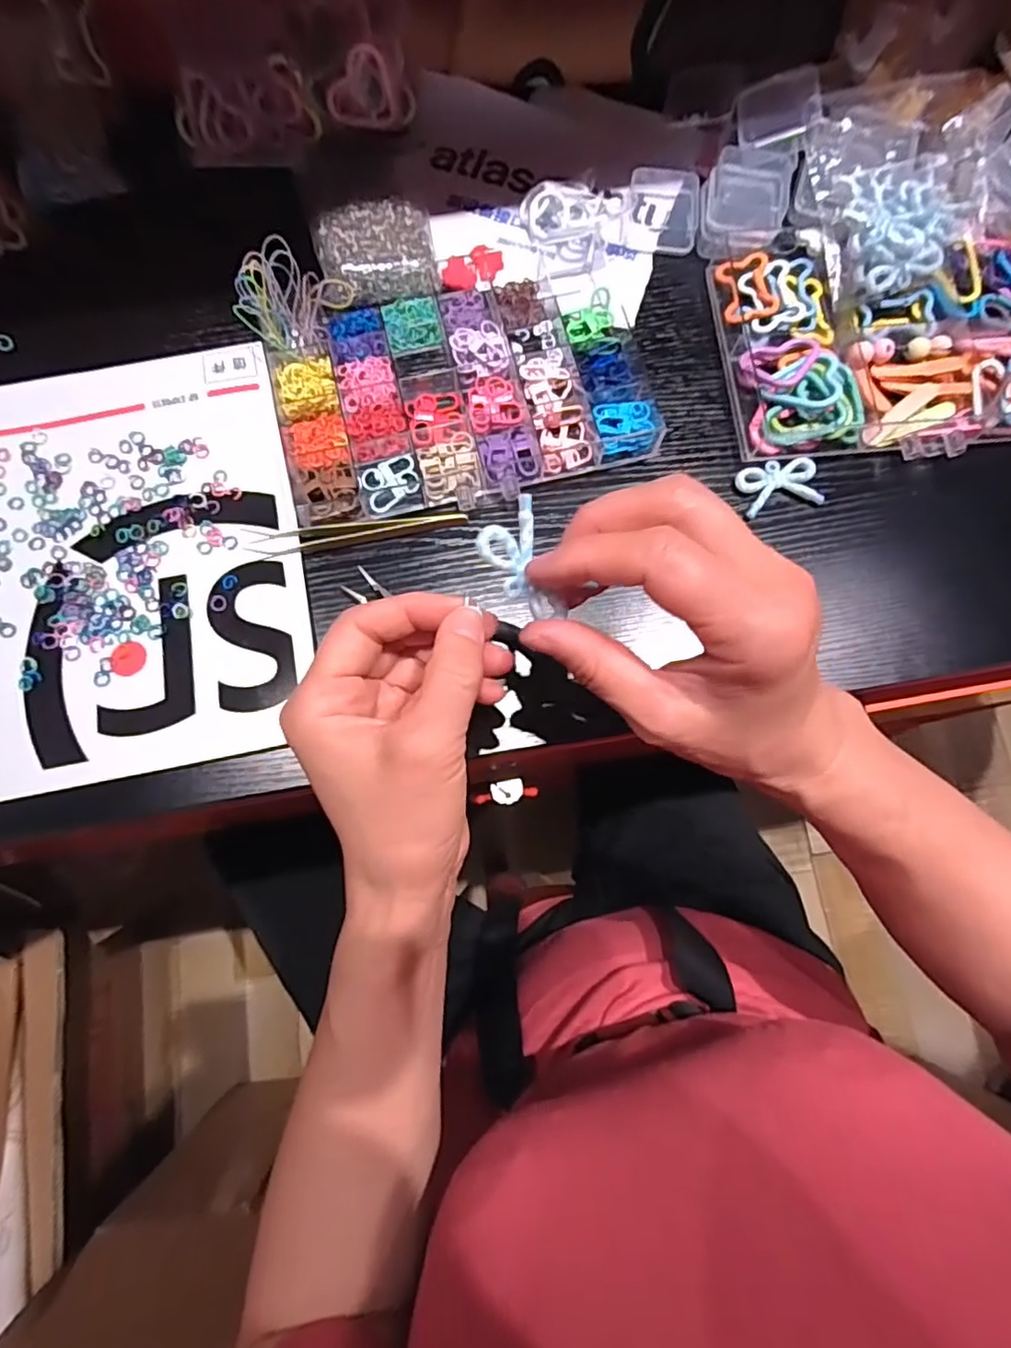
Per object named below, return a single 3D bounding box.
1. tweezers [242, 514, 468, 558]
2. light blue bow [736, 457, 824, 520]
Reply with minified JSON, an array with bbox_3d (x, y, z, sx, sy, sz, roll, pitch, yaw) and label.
[{"bbox_3d":[-0.082,-0.077,0.342,0.120,0.006,0.018,-5,79,-3],"label":"tweezers"},{"bbox_3d":[0.158,-0.108,0.356,0.046,0.007,0.030,-15,80,-4],"label":"light blue bow"}]

